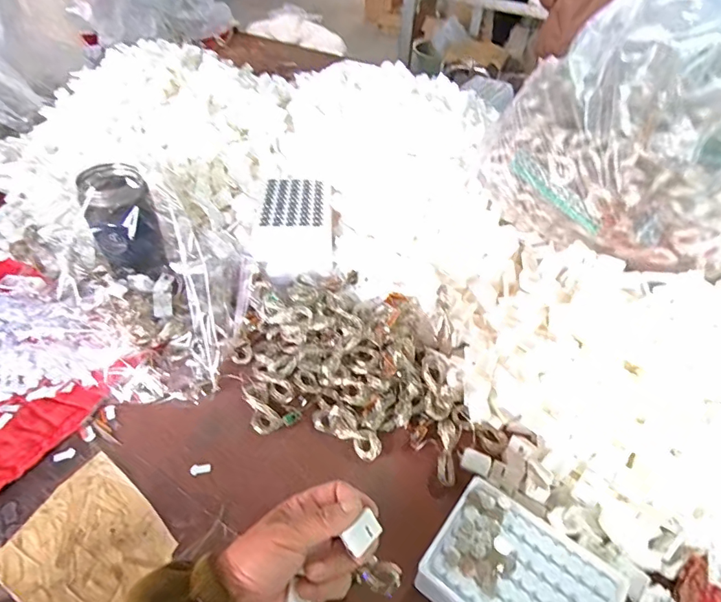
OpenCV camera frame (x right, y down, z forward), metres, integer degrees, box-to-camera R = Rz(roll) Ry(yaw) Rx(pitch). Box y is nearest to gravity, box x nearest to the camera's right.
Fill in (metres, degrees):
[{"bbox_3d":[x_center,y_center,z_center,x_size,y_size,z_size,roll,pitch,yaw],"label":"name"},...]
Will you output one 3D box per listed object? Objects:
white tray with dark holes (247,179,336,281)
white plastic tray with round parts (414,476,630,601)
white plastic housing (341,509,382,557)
[{"bbox_3d":[-0.085,-0.101,0.605,0.104,0.055,0.140,2,46,0],"label":"white tray with dark holes"},{"bbox_3d":[0.121,0.215,0.354,0.129,0.029,0.099,29,54,26],"label":"white plastic tray with round parts"},{"bbox_3d":[0.002,0.164,0.327,0.025,0.010,0.017,-38,87,-30],"label":"white plastic housing"}]

